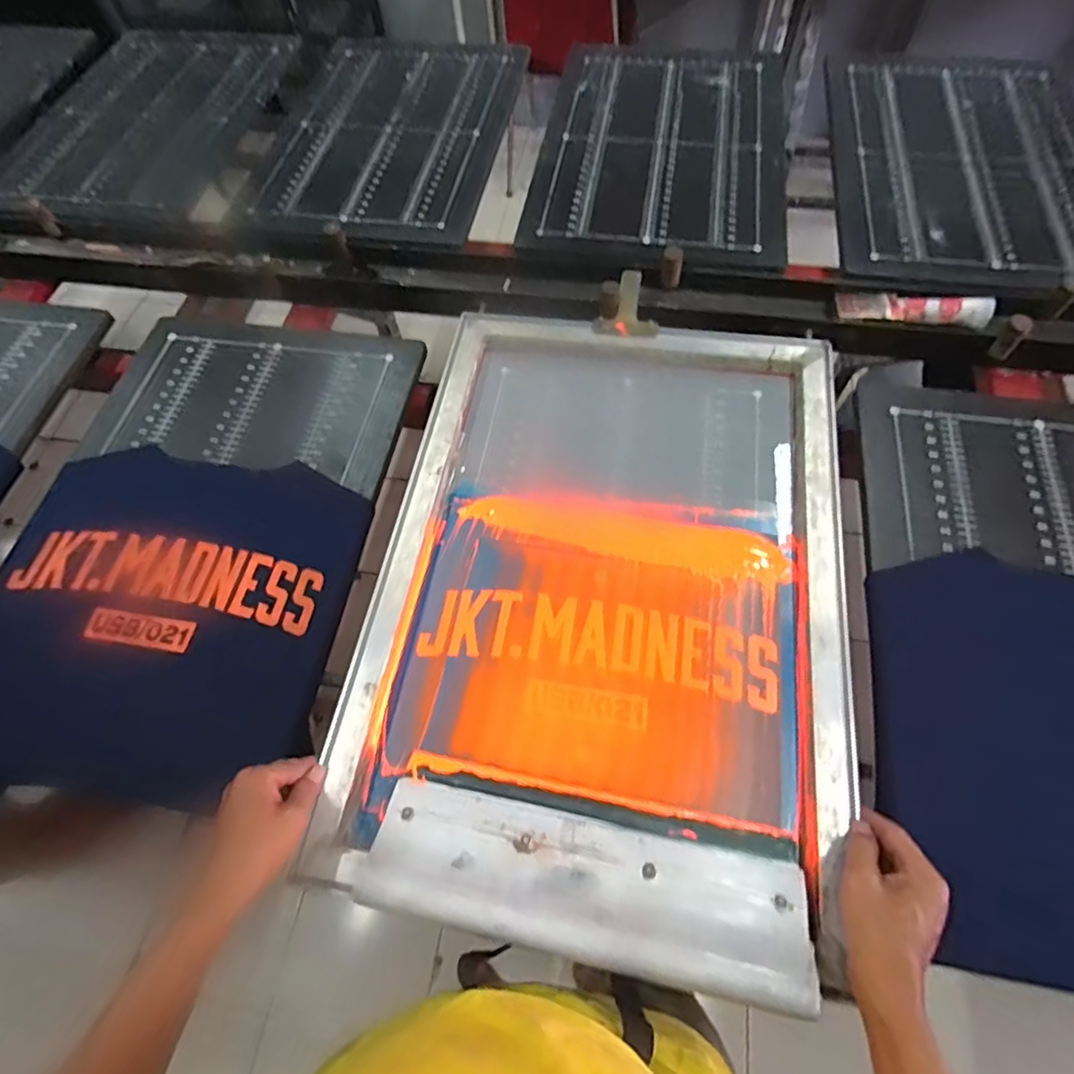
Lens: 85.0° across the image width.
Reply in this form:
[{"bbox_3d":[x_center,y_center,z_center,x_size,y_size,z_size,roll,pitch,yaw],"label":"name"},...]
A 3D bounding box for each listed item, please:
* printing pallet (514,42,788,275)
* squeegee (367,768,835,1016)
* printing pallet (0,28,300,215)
[{"bbox_3d":[0.208,-0.650,0.968,0.393,0.019,0.587,8,64,7],"label":"printing pallet"},{"bbox_3d":[0.038,0.278,0.479,0.344,0.030,0.117,9,43,7],"label":"squeegee"},{"bbox_3d":[-0.723,-0.787,1.090,0.408,0.035,0.568,6,64,6],"label":"printing pallet"}]

